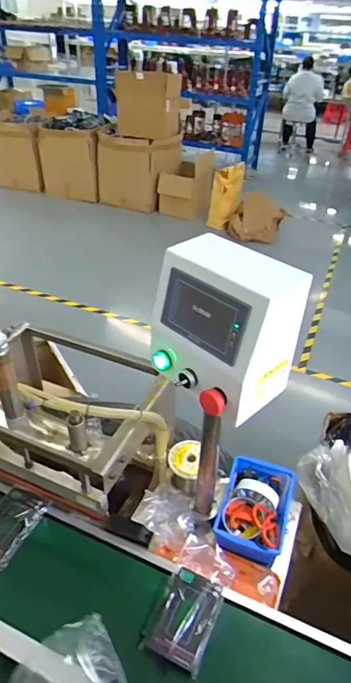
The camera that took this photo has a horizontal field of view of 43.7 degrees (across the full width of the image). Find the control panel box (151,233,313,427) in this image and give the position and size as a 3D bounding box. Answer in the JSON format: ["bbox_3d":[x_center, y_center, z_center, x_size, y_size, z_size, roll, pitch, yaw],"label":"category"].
[{"bbox_3d":[0.071,-0.025,0.641,0.154,0.191,0.189,-24,45,-31],"label":"control panel box"}]

